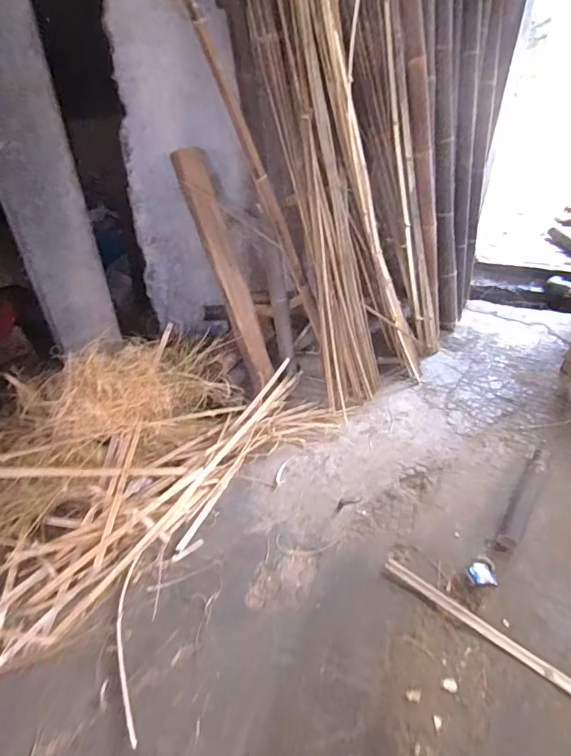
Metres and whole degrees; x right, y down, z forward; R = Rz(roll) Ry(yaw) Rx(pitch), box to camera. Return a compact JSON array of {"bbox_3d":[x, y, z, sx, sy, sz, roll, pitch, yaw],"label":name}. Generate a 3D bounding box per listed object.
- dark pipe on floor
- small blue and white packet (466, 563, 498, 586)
[{"bbox_3d":[0.862,0.435,1.616,0.071,0.064,0.514,24,44,29],"label":"dark pipe on floor"},{"bbox_3d":[0.617,0.622,1.413,0.071,0.014,0.077,-5,38,-5],"label":"small blue and white packet"}]

